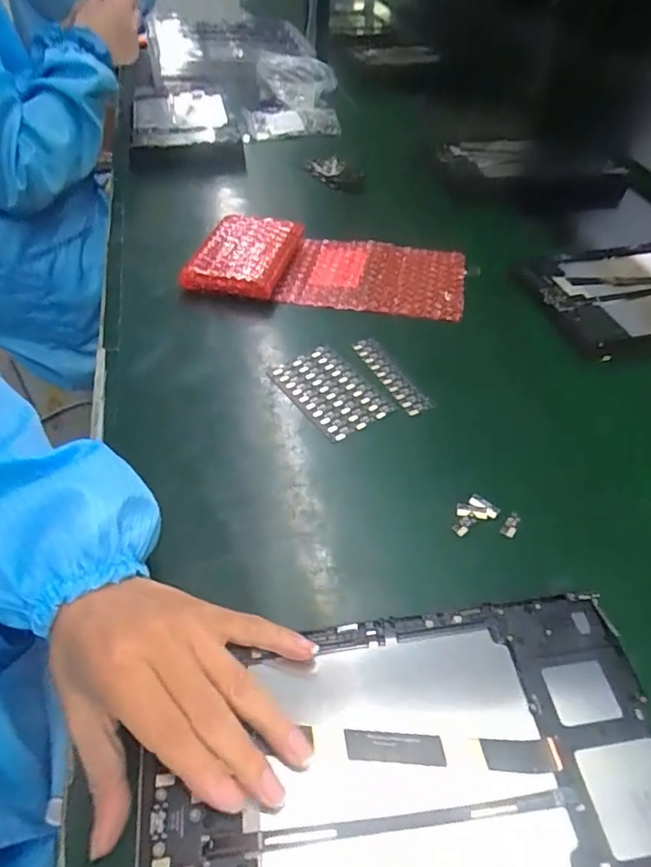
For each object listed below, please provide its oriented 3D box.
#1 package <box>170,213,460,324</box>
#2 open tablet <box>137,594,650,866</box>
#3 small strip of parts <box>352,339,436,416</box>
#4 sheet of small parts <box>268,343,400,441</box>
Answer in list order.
[{"bbox_3d":[0.004,-0.180,0.577,0.278,0.031,0.121,7,48,4],"label":"package"},{"bbox_3d":[0.040,0.164,0.248,0.237,0.011,0.154,-6,48,-6],"label":"open tablet"},{"bbox_3d":[0.055,-0.053,0.475,0.023,0.007,0.099,-23,52,-21],"label":"small strip of parts"},{"bbox_3d":[0.003,-0.035,0.463,0.061,0.005,0.098,-28,55,-25],"label":"sheet of small parts"}]

